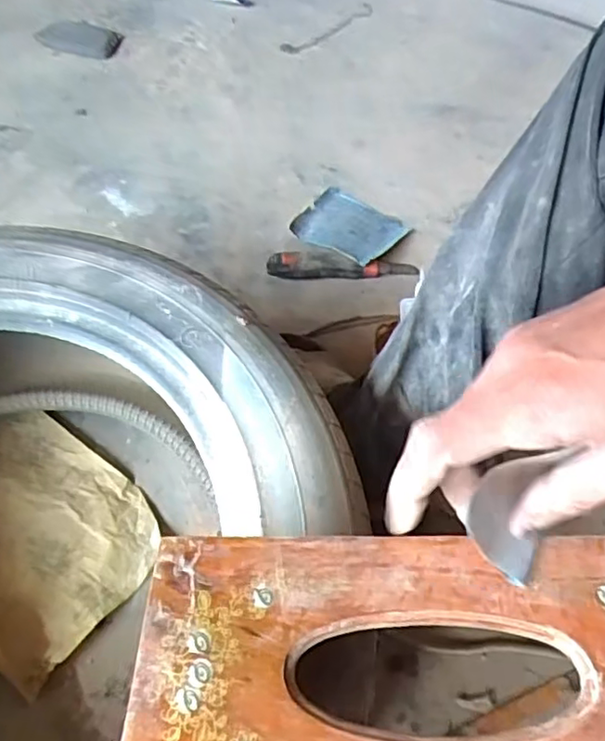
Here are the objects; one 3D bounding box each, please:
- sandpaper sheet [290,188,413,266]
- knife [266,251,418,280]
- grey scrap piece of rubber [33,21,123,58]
[{"bbox_3d":[0.066,-0.200,0.840,0.134,0.013,0.114,31,61,15],"label":"sandpaper sheet"},{"bbox_3d":[0.053,-0.136,0.791,0.193,0.018,0.040,1,57,-3],"label":"knife"},{"bbox_3d":[-0.374,-0.563,1.032,0.127,0.019,0.091,9,57,2],"label":"grey scrap piece of rubber"}]

